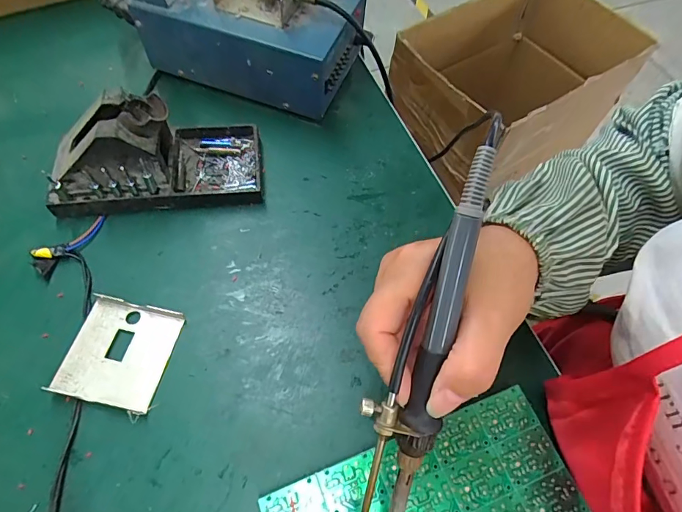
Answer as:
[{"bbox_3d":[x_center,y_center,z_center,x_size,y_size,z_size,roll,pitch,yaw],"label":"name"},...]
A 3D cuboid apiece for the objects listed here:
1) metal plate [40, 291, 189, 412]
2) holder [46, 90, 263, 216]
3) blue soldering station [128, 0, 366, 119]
[{"bbox_3d":[-0.150,0.064,0.288,0.065,0.009,0.069,11,60,4],"label":"metal plate"},{"bbox_3d":[-0.149,-0.088,0.339,0.157,0.073,0.076,-8,61,-7],"label":"holder"},{"bbox_3d":[-0.080,-0.235,0.385,0.188,0.129,0.117,19,61,9],"label":"blue soldering station"}]

